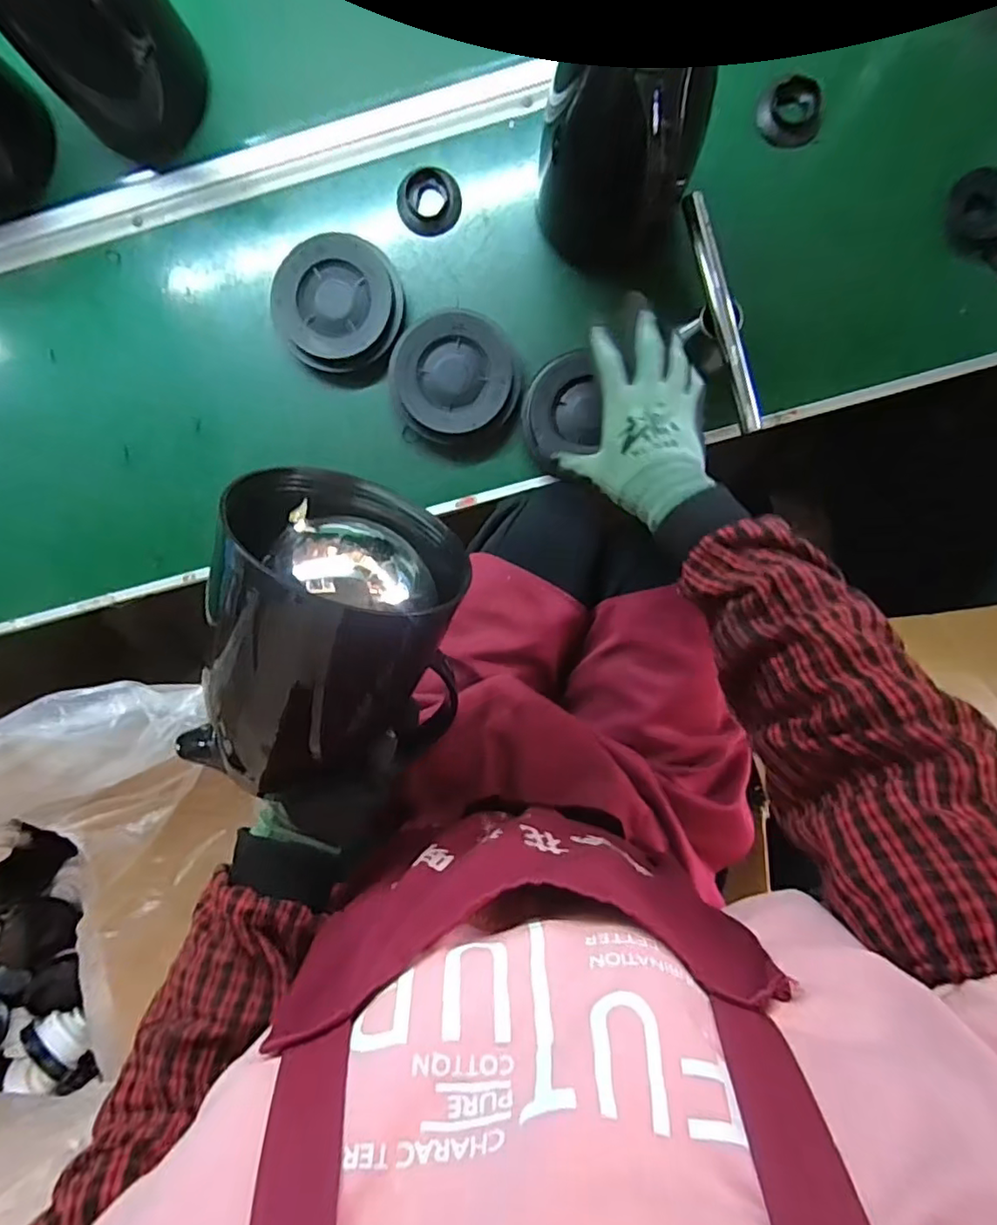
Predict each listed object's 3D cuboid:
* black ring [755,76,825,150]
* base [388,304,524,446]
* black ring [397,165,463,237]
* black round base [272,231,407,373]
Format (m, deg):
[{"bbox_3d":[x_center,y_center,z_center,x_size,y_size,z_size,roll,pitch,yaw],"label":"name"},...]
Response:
[{"bbox_3d":[0.263,-0.451,0.527,0.047,0.020,0.056,-10,96,2],"label":"black ring"},{"bbox_3d":[-0.043,-0.220,0.554,0.121,0.031,0.111,0,96,1],"label":"base"},{"bbox_3d":[-0.067,-0.389,0.552,0.059,0.011,0.055,0,96,1],"label":"black ring"},{"bbox_3d":[-0.149,-0.290,0.555,0.116,0.042,0.120,0,96,1],"label":"black round base"}]

